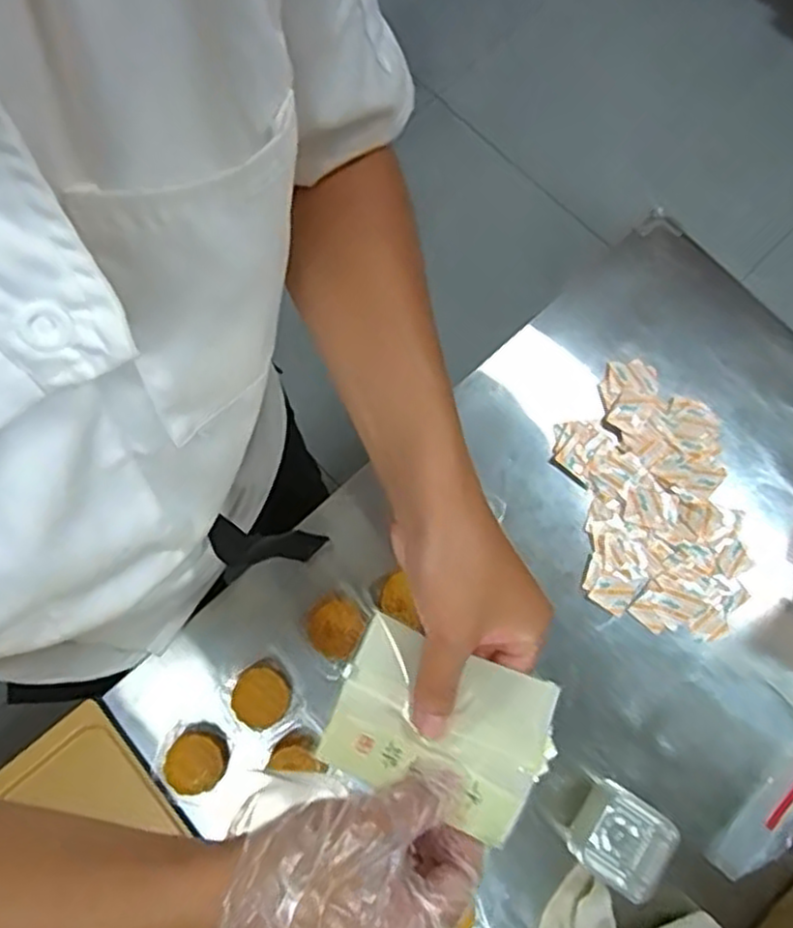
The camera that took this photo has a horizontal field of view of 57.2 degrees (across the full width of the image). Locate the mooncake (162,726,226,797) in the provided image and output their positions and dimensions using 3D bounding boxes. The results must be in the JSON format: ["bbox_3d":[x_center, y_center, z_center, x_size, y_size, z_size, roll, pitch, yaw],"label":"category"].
[{"bbox_3d":[-0.168,0.249,0.608,0.045,0.022,0.048,0,77,0],"label":"mooncake"}]

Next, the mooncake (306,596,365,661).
[{"bbox_3d":[-0.054,0.141,0.628,0.048,0.018,0.047,0,77,0],"label":"mooncake"}]

